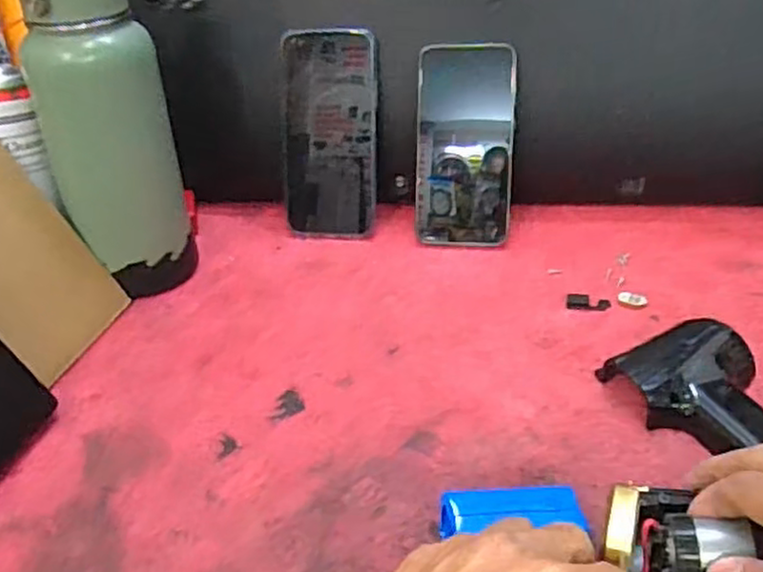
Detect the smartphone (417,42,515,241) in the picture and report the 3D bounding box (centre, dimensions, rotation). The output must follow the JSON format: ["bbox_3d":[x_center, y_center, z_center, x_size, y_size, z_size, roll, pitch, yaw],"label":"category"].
[{"bbox_3d":[0.068,-0.113,0.584,0.077,0.158,0.016,3,7,12],"label":"smartphone"}]

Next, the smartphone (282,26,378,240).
[{"bbox_3d":[-0.043,-0.126,0.605,0.076,0.170,0.011,1,16,-2],"label":"smartphone"}]

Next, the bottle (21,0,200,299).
[{"bbox_3d":[-0.198,-0.115,0.518,0.089,0.258,0.072,-16,35,-15],"label":"bottle"}]

